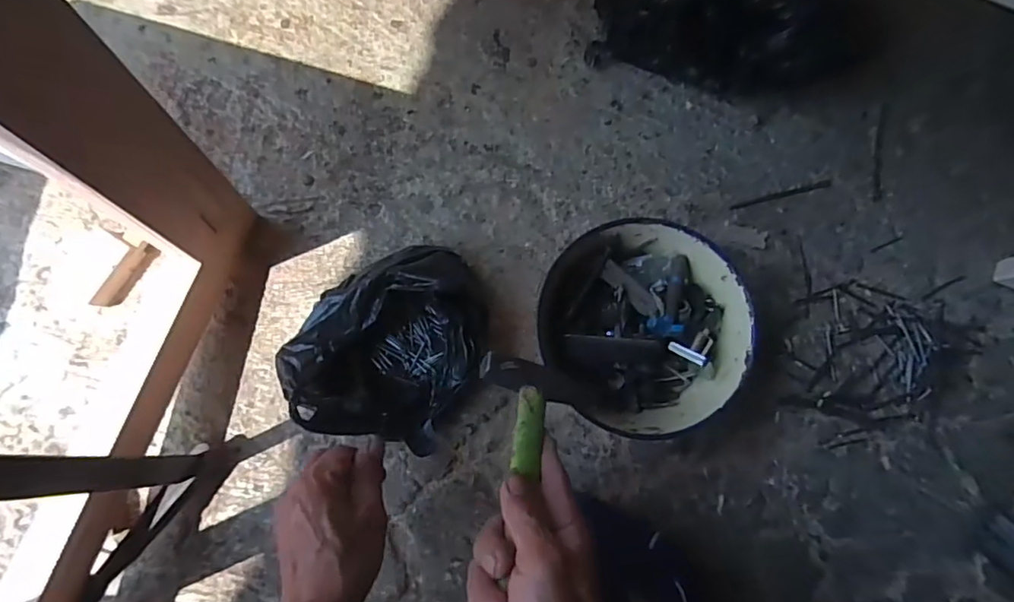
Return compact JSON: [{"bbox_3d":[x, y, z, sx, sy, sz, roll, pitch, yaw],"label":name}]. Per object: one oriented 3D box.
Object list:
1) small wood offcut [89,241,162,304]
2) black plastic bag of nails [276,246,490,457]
[{"bbox_3d":[-0.371,-0.025,0.542,0.013,0.022,0.073,34,83,3],"label":"small wood offcut"},{"bbox_3d":[-0.102,0.038,0.509,0.151,0.077,0.189,33,83,3],"label":"black plastic bag of nails"}]

